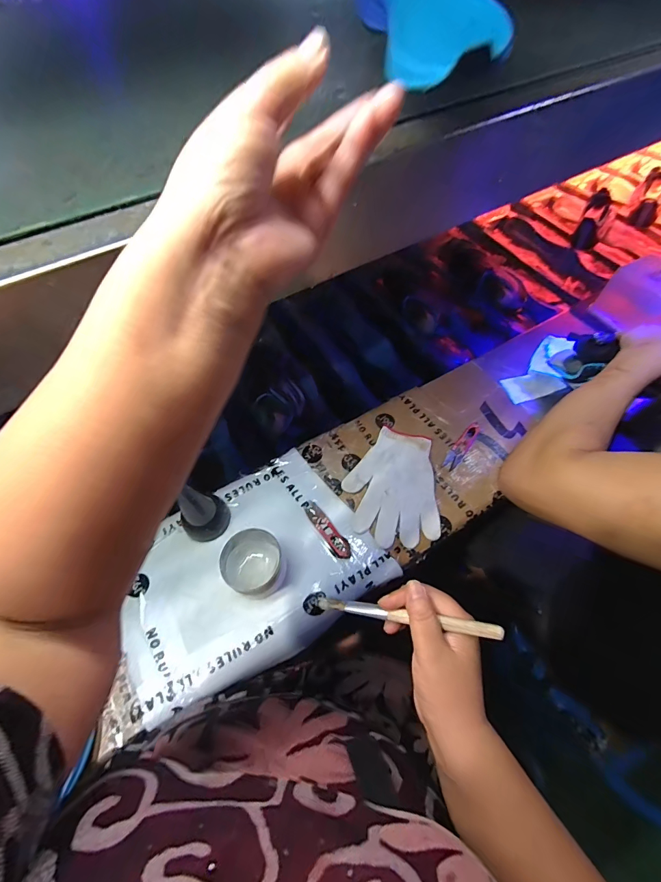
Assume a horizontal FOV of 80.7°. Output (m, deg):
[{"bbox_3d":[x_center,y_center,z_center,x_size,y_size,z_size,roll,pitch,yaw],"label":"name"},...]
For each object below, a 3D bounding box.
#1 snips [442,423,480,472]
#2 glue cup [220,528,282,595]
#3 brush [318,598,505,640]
[{"bbox_3d":[0.223,0.008,0.651,0.024,0.009,0.103,36,67,21],"label":"snips"},{"bbox_3d":[-0.107,0.167,0.538,0.073,0.045,0.086,-8,59,-3],"label":"glue cup"},{"bbox_3d":[0.062,0.151,0.336,0.158,0.007,0.010,0,57,23],"label":"brush"}]

